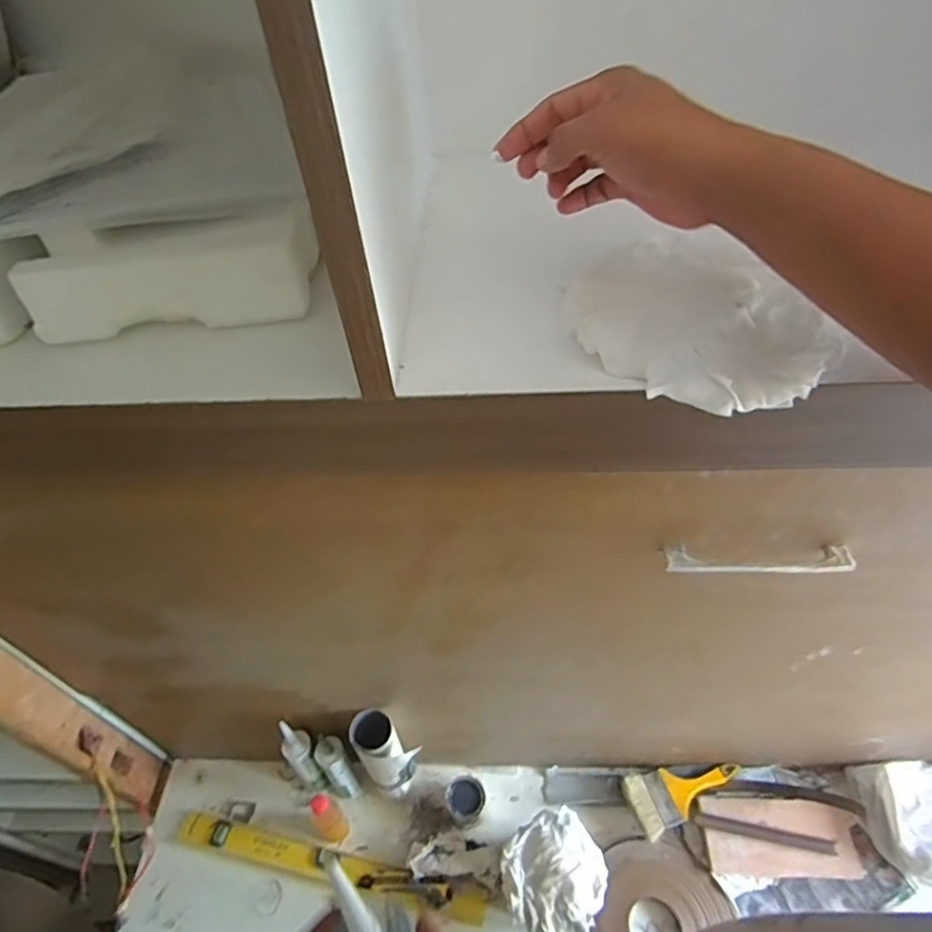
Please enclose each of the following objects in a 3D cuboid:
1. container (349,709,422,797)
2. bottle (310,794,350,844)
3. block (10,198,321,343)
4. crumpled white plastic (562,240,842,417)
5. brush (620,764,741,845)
[{"bbox_3d":[-0.139,0.523,1.113,0.094,0.258,0.079,31,58,28],"label":"container"},{"bbox_3d":[-0.249,0.634,1.124,0.052,0.166,0.055,34,60,30],"label":"bottle"},{"bbox_3d":[-0.207,-0.135,0.444,0.205,0.065,0.045,-7,49,-1],"label":"block"},{"bbox_3d":[0.146,-0.100,0.424,0.140,0.020,0.175,-23,51,-14],"label":"crumpled white plastic"},{"bbox_3d":[0.412,0.606,1.174,0.215,0.020,0.103,-18,50,-10],"label":"brush"}]

